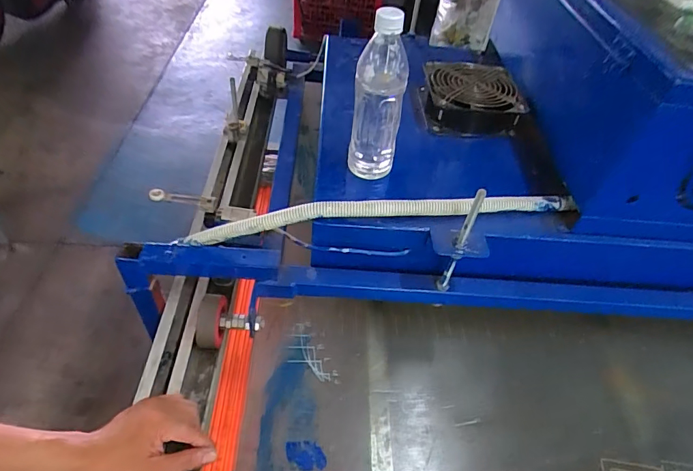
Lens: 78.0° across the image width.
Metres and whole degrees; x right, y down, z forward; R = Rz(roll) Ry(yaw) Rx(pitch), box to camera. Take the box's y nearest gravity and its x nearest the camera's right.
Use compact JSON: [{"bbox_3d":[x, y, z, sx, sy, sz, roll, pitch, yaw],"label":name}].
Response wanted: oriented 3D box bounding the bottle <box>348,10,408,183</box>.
[{"bbox_3d":[0.041,-0.171,0.543,0.064,0.210,0.055,9,47,2],"label":"bottle"}]

